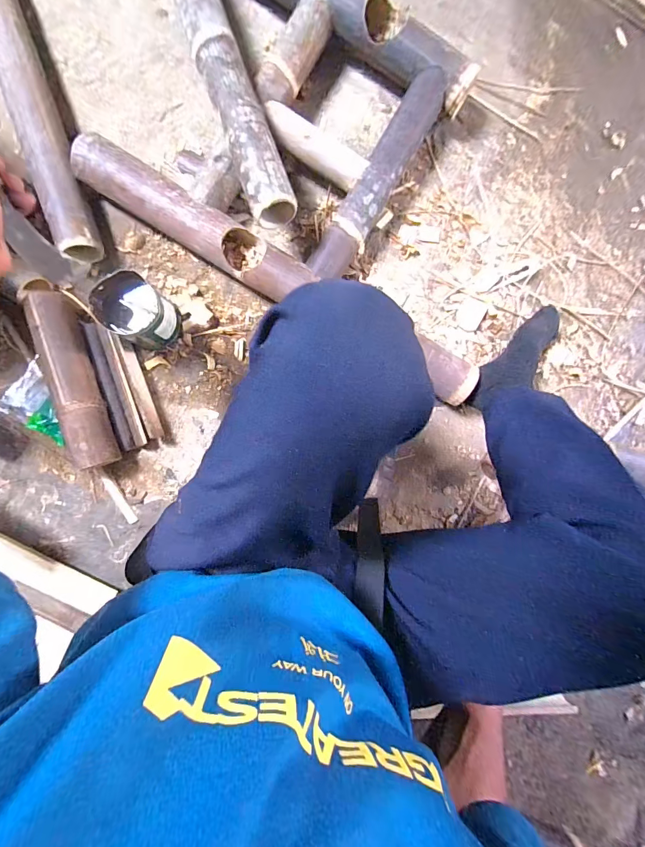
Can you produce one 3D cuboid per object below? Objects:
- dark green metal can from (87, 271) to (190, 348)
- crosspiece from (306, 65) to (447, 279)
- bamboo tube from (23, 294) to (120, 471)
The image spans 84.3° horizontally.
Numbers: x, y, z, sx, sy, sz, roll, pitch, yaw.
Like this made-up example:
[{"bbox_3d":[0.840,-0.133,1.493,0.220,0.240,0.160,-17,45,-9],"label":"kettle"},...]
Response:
[{"bbox_3d":[-0.313,-0.188,0.612,0.115,0.098,0.099,39,88,-2],"label":"dark green metal can"},{"bbox_3d":[0.097,-0.425,0.639,0.068,0.080,0.392,30,88,-3],"label":"crosspiece"},{"bbox_3d":[-0.425,-0.076,0.617,0.062,0.077,0.306,-16,92,-3],"label":"bamboo tube"}]

